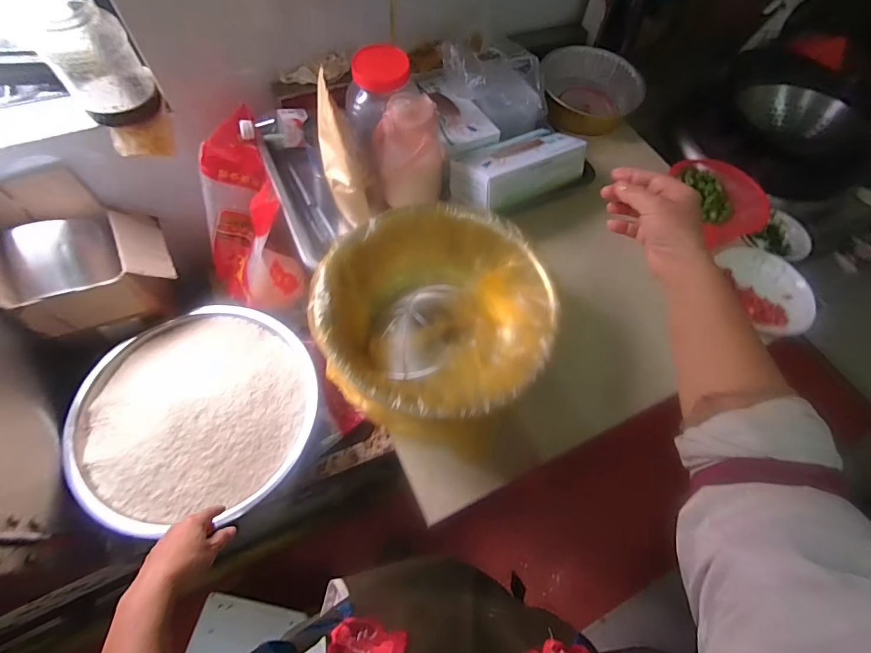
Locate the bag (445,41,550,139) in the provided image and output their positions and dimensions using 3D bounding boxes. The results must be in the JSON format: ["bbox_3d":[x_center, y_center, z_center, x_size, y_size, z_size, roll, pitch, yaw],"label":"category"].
[{"bbox_3d":[0.121,-0.456,0.765,0.168,0.104,0.172,-35,70,-20],"label":"bag"}]

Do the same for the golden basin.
[{"bbox_3d":[0.002,-0.012,0.599,0.321,0.130,0.321,2,62,-3],"label":"golden basin"}]

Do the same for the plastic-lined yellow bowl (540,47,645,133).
[{"bbox_3d":[0.353,-0.532,0.896,0.231,0.079,0.230,8,62,0],"label":"plastic-lined yellow bowl"}]

